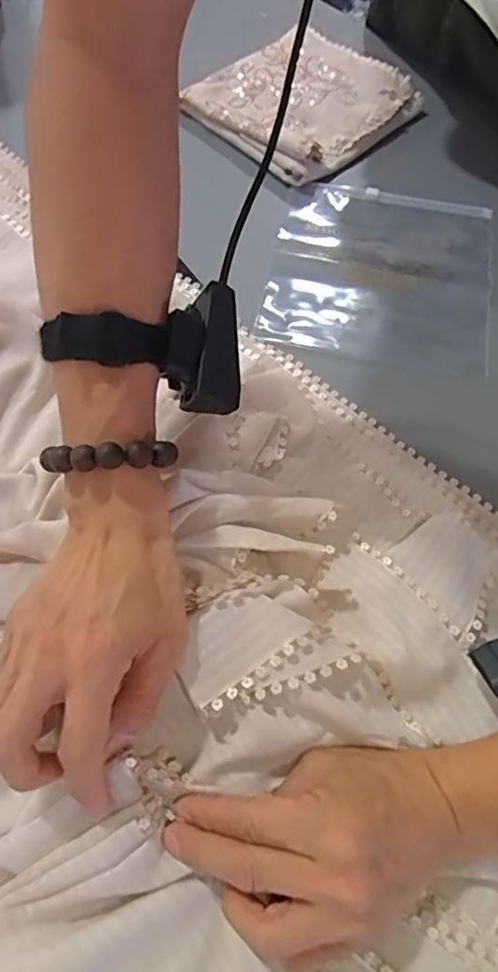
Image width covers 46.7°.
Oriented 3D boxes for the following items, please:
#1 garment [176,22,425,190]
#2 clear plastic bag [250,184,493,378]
[{"bbox_3d":[0.047,-0.412,0.612,0.185,0.035,0.200,-40,71,-18],"label":"garment"},{"bbox_3d":[0.119,-0.195,0.526,0.194,0.014,0.200,11,66,7],"label":"clear plastic bag"}]

